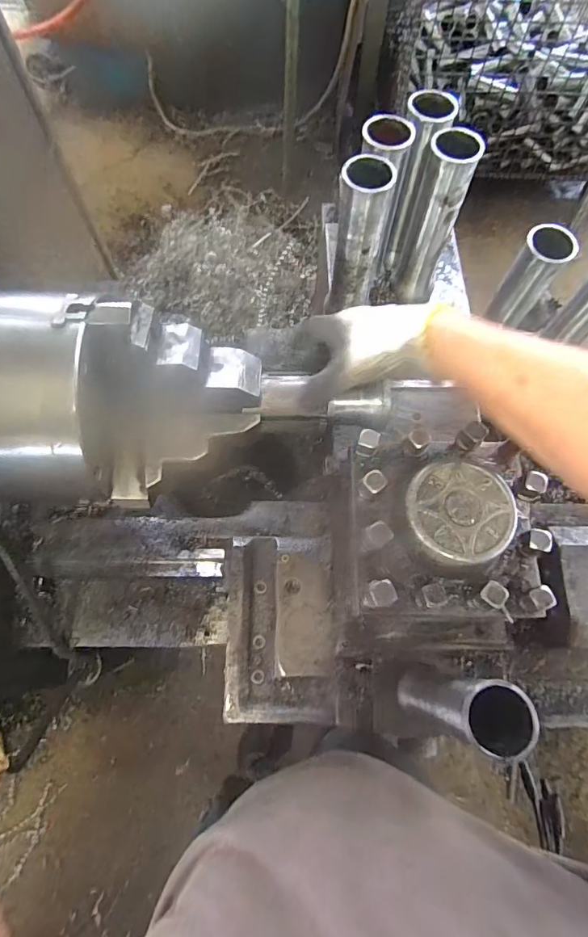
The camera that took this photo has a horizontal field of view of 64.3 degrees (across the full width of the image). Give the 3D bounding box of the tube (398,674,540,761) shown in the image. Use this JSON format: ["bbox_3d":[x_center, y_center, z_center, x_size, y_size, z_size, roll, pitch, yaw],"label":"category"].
[{"bbox_3d":[0.140,0.202,0.405,0.050,0.181,0.044,19,71,5],"label":"tube"}]

